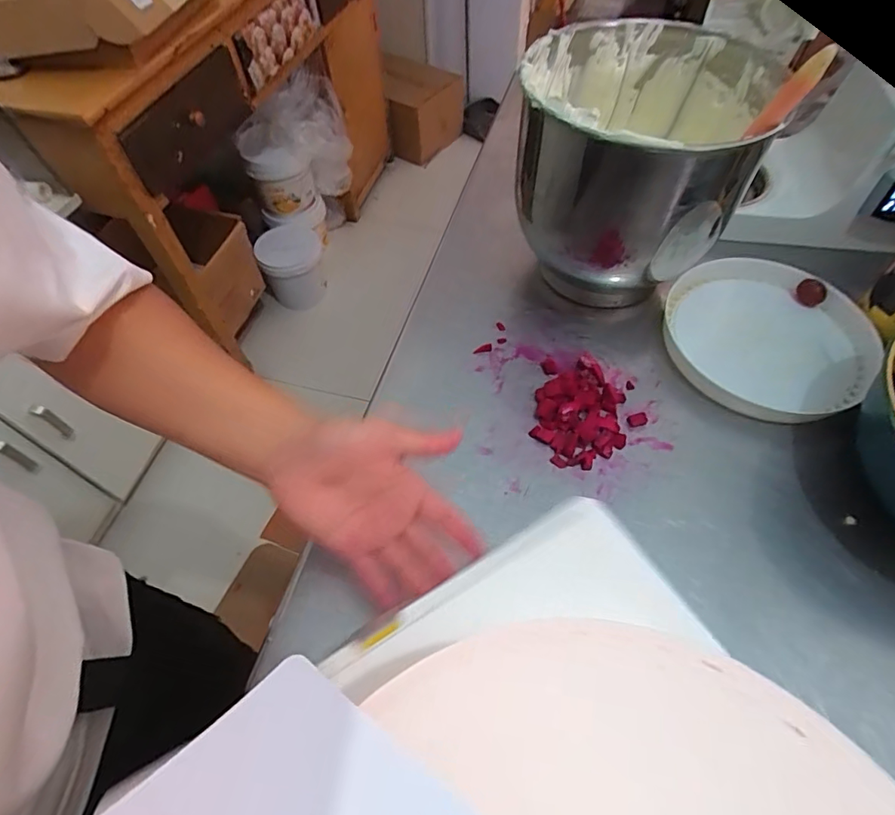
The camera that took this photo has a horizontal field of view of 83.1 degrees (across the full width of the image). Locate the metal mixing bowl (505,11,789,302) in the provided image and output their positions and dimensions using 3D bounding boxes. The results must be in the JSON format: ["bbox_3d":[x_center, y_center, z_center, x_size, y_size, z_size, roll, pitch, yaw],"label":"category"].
[{"bbox_3d":[0.182,-0.240,0.530,0.214,0.221,0.239,16,59,11],"label":"metal mixing bowl"}]

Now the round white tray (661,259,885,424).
[{"bbox_3d":[0.336,-0.079,0.533,0.200,0.028,0.200,-1,56,1],"label":"round white tray"}]

